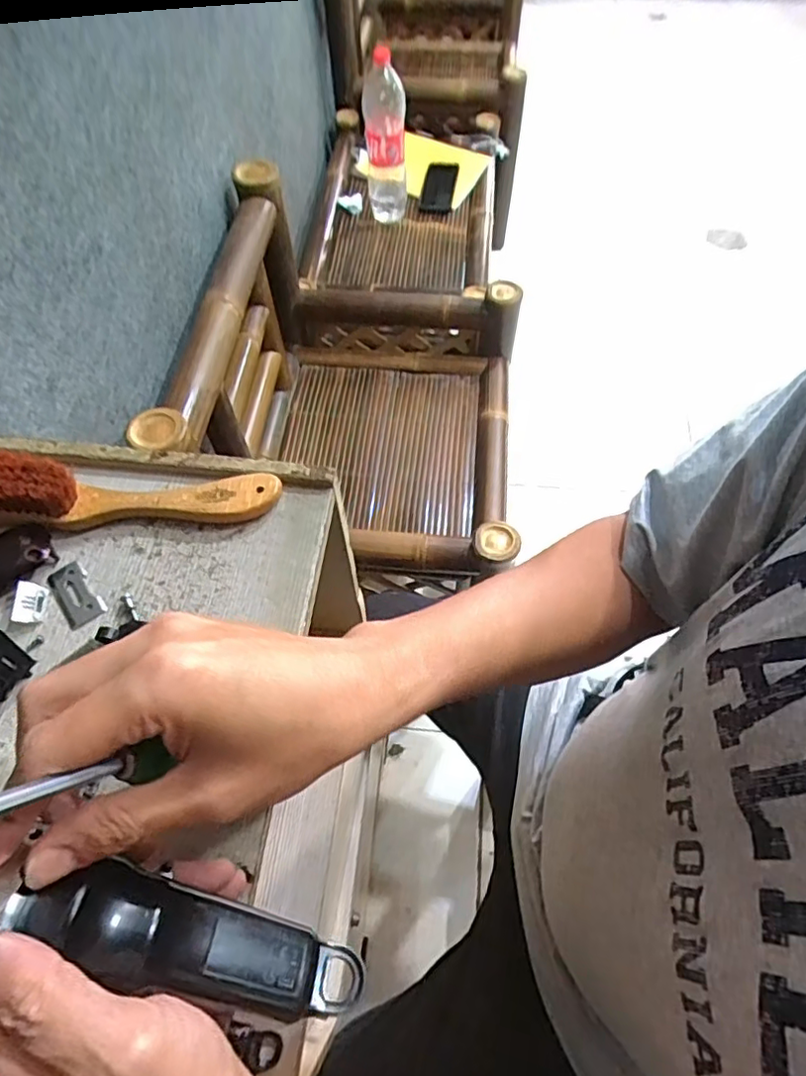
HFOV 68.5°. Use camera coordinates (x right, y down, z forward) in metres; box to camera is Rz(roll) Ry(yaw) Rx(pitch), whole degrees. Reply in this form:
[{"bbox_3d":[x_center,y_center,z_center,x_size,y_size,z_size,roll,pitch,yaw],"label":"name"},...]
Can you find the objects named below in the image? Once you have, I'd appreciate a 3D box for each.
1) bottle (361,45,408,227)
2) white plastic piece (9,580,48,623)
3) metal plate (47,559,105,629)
[{"bbox_3d":[-0.034,-0.772,1.152,0.076,0.319,0.096,-6,61,-1],"label":"bottle"},{"bbox_3d":[-0.212,0.037,0.337,0.016,0.004,0.023,17,62,-32],"label":"white plastic piece"},{"bbox_3d":[-0.190,0.032,0.343,0.021,0.004,0.041,-35,65,-16],"label":"metal plate"}]

